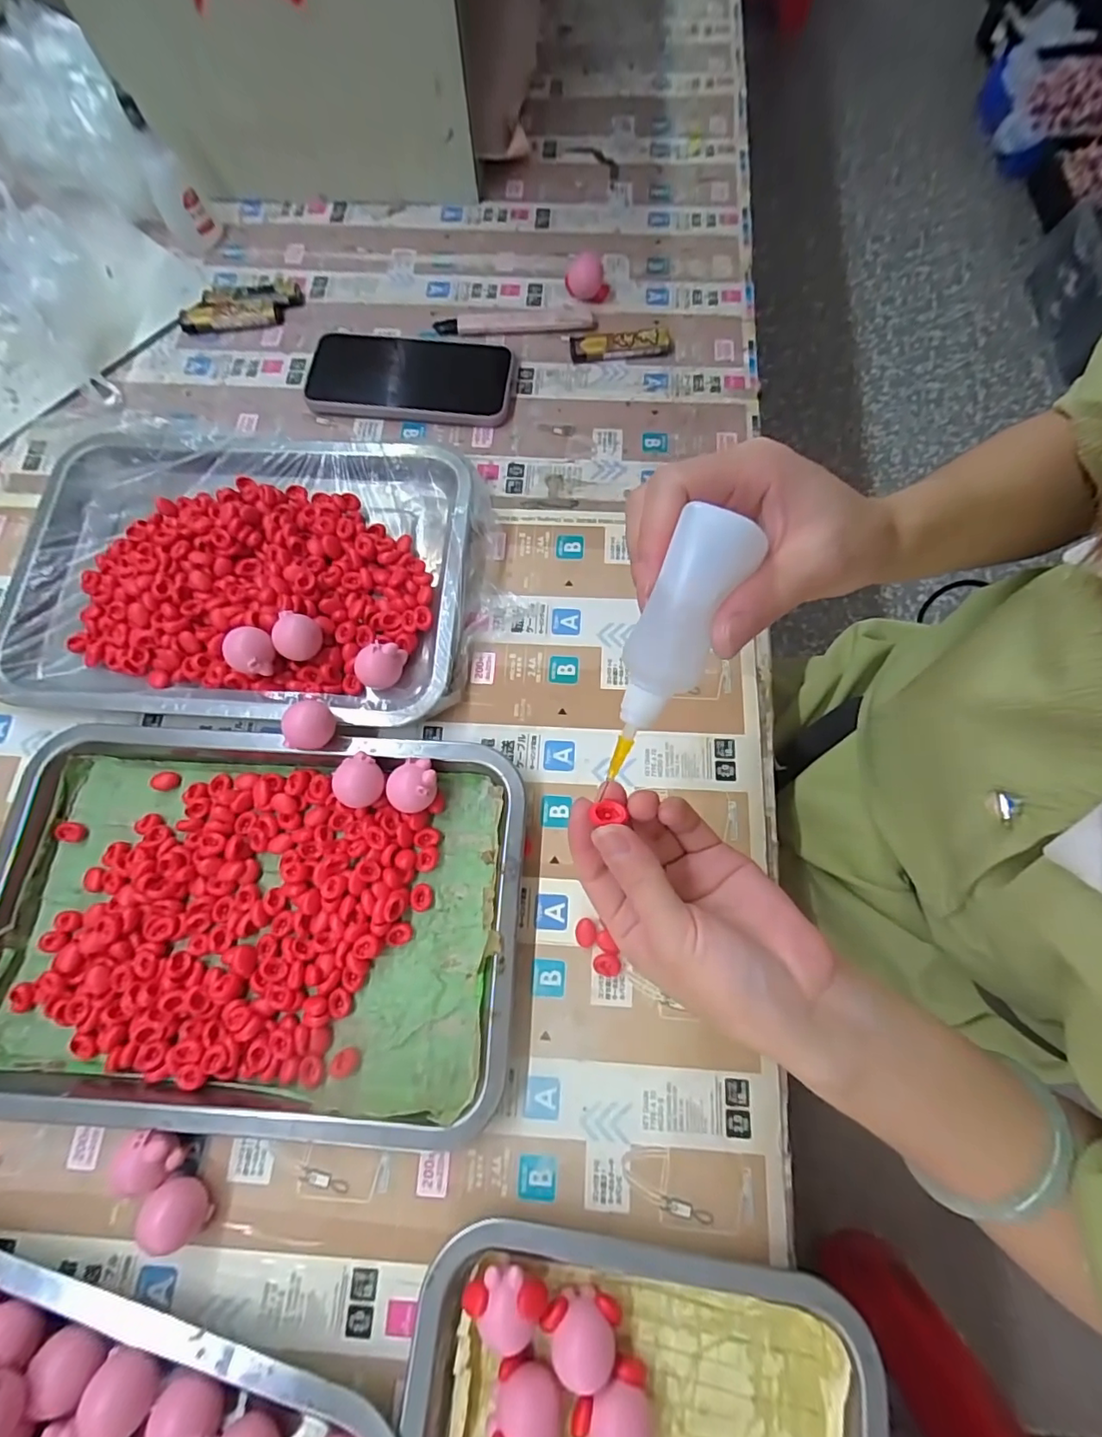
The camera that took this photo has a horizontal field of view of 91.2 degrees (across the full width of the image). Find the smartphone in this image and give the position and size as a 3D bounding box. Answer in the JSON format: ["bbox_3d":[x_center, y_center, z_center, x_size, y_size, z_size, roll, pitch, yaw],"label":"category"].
[{"bbox_3d":[-0.113,-0.271,0.429,0.162,0.008,0.082,4,73,2],"label":"smartphone"}]

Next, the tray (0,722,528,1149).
[{"bbox_3d":[-0.183,0.111,0.309,0.324,0.027,0.207,3,71,2],"label":"tray"}]

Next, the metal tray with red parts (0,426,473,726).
[{"bbox_3d":[-0.213,-0.106,0.366,0.309,0.032,0.204,4,71,2],"label":"metal tray with red parts"}]

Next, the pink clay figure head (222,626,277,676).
[{"bbox_3d":[-0.188,-0.041,0.343,0.027,0.023,0.028,0,71,1],"label":"pink clay figure head"}]

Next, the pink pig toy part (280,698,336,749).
[{"bbox_3d":[-0.144,0.006,0.326,0.025,0.029,0.027,9,72,4],"label":"pink pig toy part"}]

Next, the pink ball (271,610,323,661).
[{"bbox_3d":[-0.162,-0.051,0.349,0.027,0.022,0.029,0,71,1],"label":"pink ball"}]

